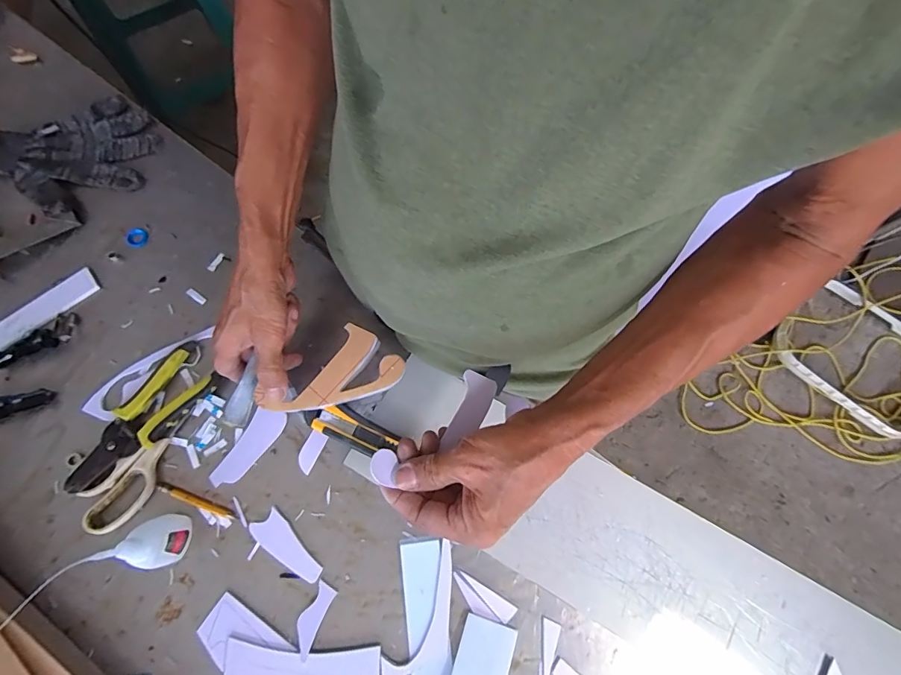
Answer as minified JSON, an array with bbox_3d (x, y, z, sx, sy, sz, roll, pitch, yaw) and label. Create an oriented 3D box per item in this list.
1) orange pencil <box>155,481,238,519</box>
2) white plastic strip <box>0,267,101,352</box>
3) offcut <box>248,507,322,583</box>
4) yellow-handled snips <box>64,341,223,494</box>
[{"bbox_3d":[-0.257,0.163,0.449,0.088,0.007,0.009,20,74,4],"label":"orange pencil"},{"bbox_3d":[-0.484,-0.008,0.492,0.196,0.007,0.033,-40,90,-13],"label":"white plastic strip"},{"bbox_3d":[-0.160,0.207,0.439,0.030,0.005,0.081,-43,79,-12],"label":"offcut"},{"bbox_3d":[-0.321,0.084,0.465,0.063,0.019,0.165,40,77,10],"label":"yellow-handled snips"}]

